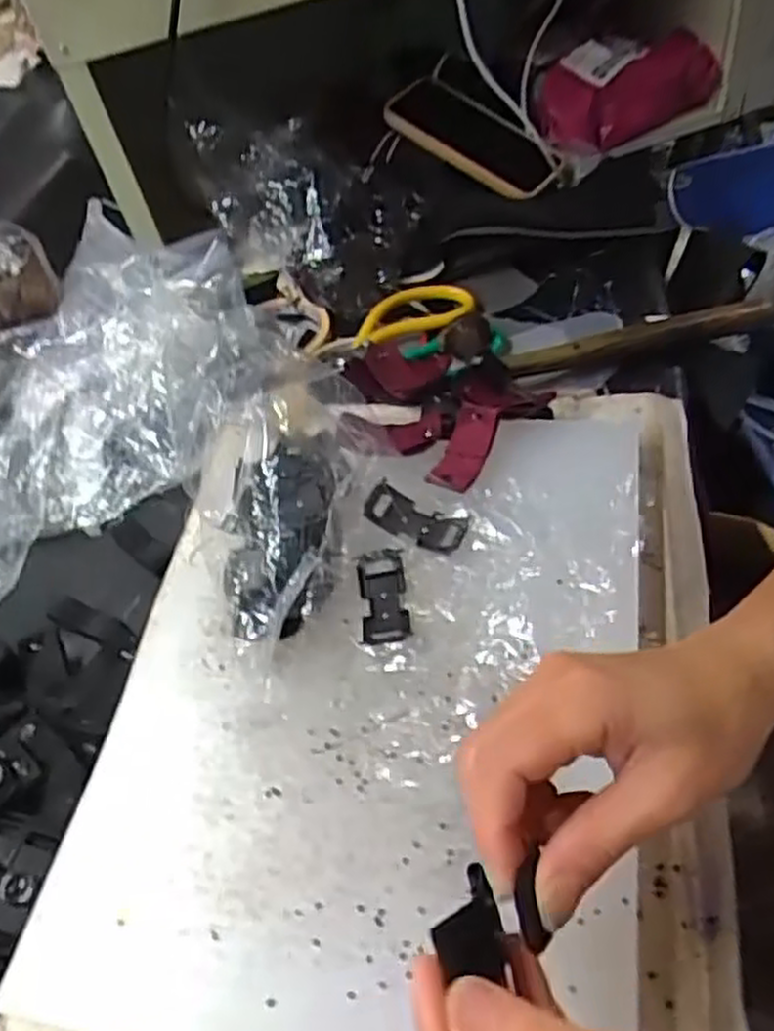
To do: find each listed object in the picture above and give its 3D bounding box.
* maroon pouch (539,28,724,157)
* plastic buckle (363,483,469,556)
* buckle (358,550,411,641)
[{"bbox_3d":[0.226,-0.403,0.735,0.164,0.067,0.069,-24,51,-8],"label":"maroon pouch"},{"bbox_3d":[0.016,0.001,0.443,0.056,0.011,0.024,23,59,27],"label":"plastic buckle"},{"bbox_3d":[-0.002,0.044,0.418,0.024,0.014,0.051,-8,50,4],"label":"buckle"}]

